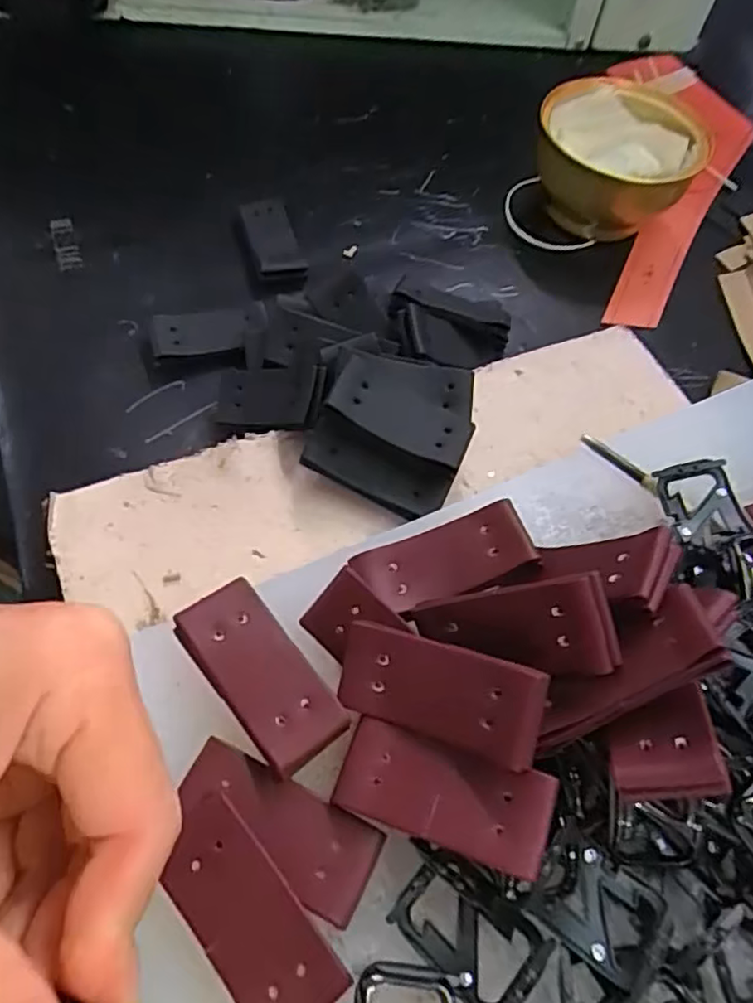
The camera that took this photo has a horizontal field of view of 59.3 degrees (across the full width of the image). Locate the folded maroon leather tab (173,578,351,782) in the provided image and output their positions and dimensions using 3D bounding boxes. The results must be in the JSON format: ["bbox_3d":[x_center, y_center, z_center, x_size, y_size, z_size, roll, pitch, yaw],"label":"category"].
[{"bbox_3d":[-0.038,0.055,0.214,0.027,0.005,0.063,-31,64,-24],"label":"folded maroon leather tab"}]

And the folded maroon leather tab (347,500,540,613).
[{"bbox_3d":[0.024,0.020,0.233,0.061,0.005,0.027,-17,62,0],"label":"folded maroon leather tab"}]

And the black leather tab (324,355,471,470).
[{"bbox_3d":[0.011,-0.037,0.274,0.059,0.007,0.033,29,61,-4],"label":"black leather tab"}]

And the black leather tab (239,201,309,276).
[{"bbox_3d":[-0.060,-0.152,0.382,0.027,0.007,0.063,-14,63,-11],"label":"black leather tab"}]

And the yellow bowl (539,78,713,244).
[{"bbox_3d":[0.142,-0.208,0.404,0.091,0.052,0.096,2,60,-3],"label":"yellow bowl"}]

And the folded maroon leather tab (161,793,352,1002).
[{"bbox_3d":[-0.036,0.115,0.182,0.027,0.004,0.062,-37,74,-14],"label":"folded maroon leather tab"}]

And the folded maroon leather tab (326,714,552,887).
[{"bbox_3d":[0.019,0.084,0.191,0.060,0.006,0.026,11,58,23],"label":"folded maroon leather tab"}]

